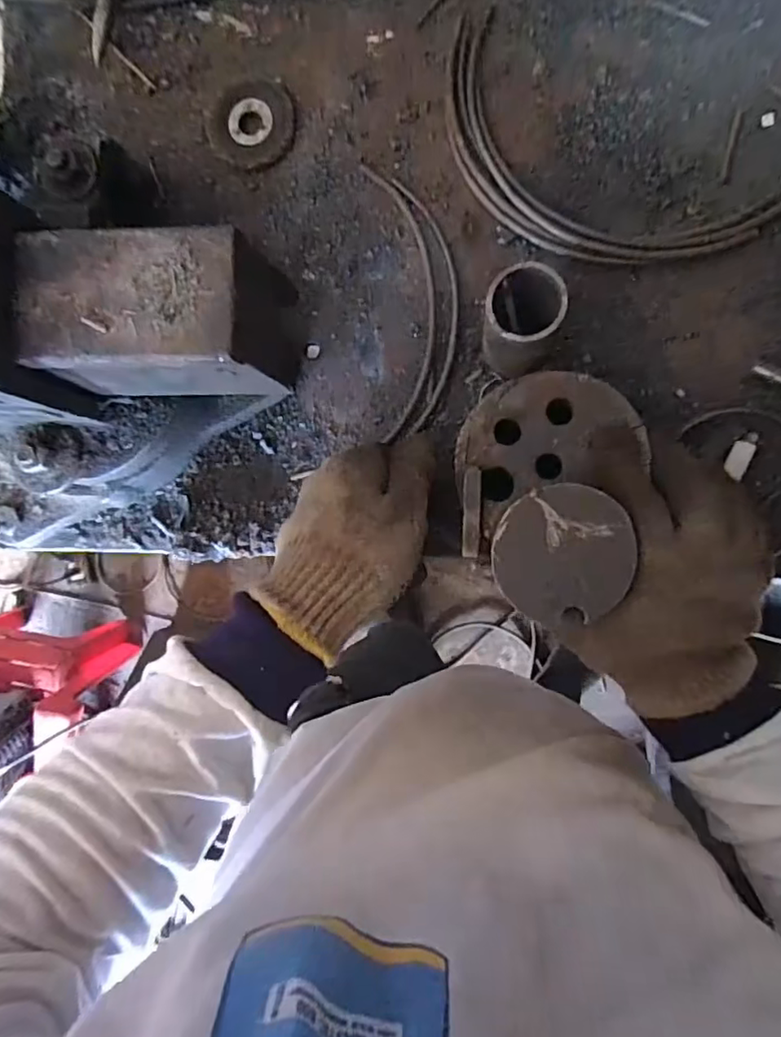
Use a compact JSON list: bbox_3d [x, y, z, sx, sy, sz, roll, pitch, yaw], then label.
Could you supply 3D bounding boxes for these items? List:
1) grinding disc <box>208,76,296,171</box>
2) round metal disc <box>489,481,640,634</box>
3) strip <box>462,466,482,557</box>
[{"bbox_3d":[-0.096,-0.271,0.398,0.056,0.007,0.061,0,91,9],"label":"grinding disc"},{"bbox_3d":[0.087,0.017,0.296,0.069,0.004,0.065,0,91,9],"label":"round metal disc"},{"bbox_3d":[0.046,-0.004,0.327,0.009,0.004,0.050,2,91,9],"label":"strip"}]

